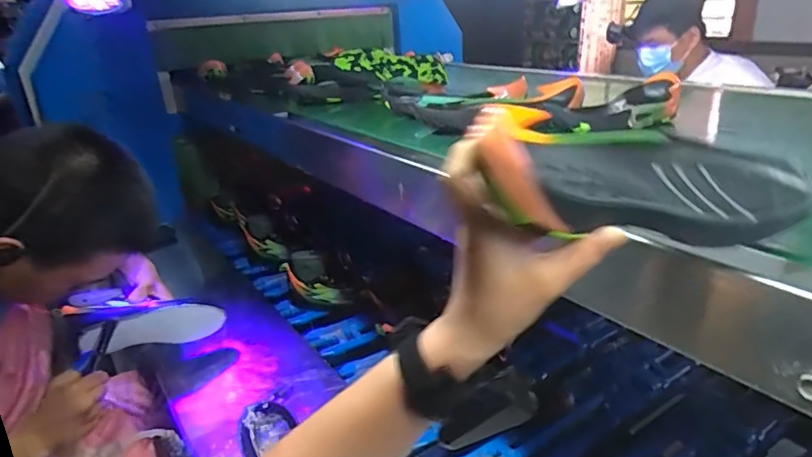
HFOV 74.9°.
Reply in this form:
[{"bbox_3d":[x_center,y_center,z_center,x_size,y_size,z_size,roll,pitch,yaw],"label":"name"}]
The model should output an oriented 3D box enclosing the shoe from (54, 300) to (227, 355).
[{"bbox_3d":[-0.417,0.150,0.848,0.235,0.077,0.074,2,16,-26],"label":"shoe"}]

